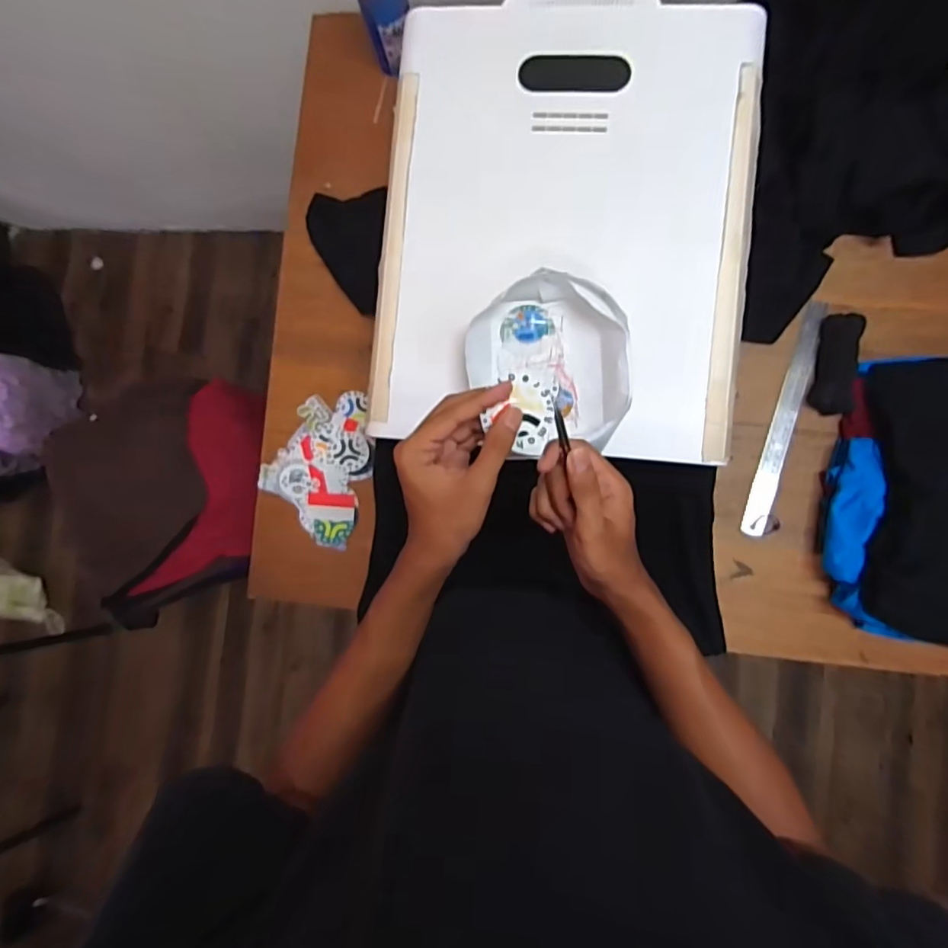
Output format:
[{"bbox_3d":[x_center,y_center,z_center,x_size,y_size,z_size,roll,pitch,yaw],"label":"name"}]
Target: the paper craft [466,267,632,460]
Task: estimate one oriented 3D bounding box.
[{"bbox_3d":[0.080,-0.112,0.562,0.175,0.057,0.179,0,87,6],"label":"paper craft"}]

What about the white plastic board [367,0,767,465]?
[{"bbox_3d":[0.097,-0.277,0.598,0.396,0.029,0.492,5,87,6],"label":"white plastic board"}]

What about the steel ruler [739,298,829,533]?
[{"bbox_3d":[0.416,-0.074,0.721,0.030,0.007,0.318,17,90,16],"label":"steel ruler"}]

